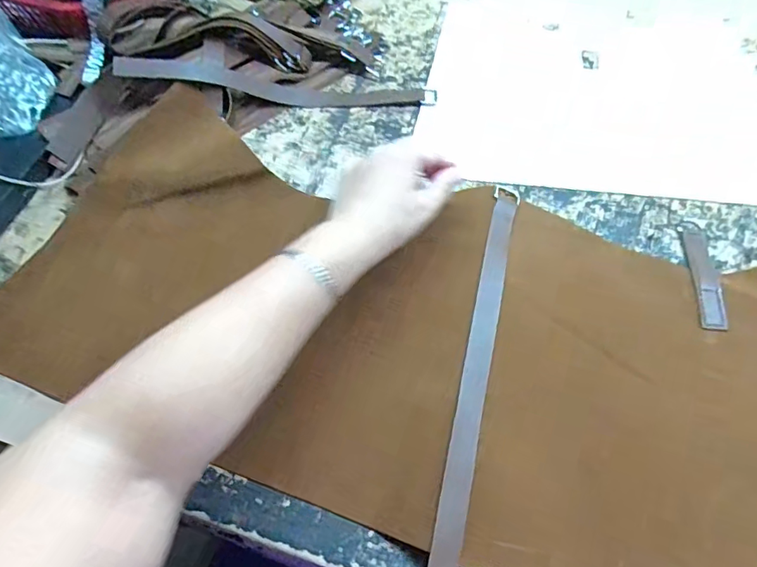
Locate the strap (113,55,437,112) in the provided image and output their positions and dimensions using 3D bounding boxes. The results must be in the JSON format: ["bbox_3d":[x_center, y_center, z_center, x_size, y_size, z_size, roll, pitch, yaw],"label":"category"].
[{"bbox_3d":[-0.097,-0.201,0.518,0.310,0.042,0.034,2,59,-16],"label":"strap"}]

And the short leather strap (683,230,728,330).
[{"bbox_3d":[0.277,-0.006,0.425,0.023,0.008,0.100,8,60,4],"label":"short leather strap"}]

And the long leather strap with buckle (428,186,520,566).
[{"bbox_3d":[0.081,0.050,0.392,0.021,0.014,0.318,13,61,7],"label":"long leather strap with buckle"}]

